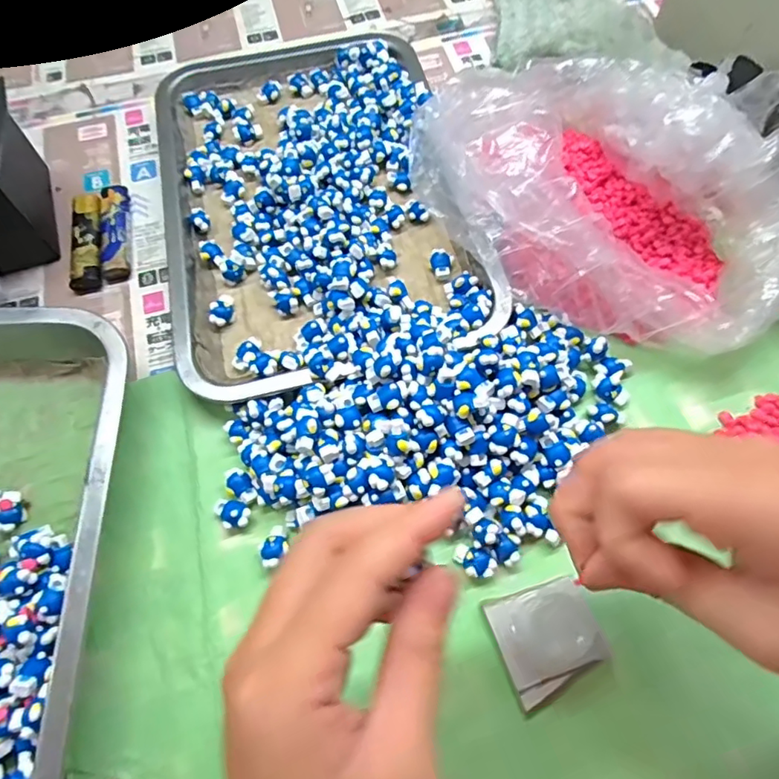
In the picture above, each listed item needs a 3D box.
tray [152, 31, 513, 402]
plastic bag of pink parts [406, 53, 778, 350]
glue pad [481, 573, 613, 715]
[{"bbox_3d":[-0.059,-0.149,0.385,0.206,0.033,0.327,-12,65,-5],"label":"tray"},{"bbox_3d":[0.132,-0.128,0.335,0.159,0.086,0.243,-36,69,-15],"label":"plastic bag of pink parts"},{"bbox_3d":[0.079,0.122,0.263,0.050,0.009,0.046,-19,66,-8],"label":"glue pad"}]

